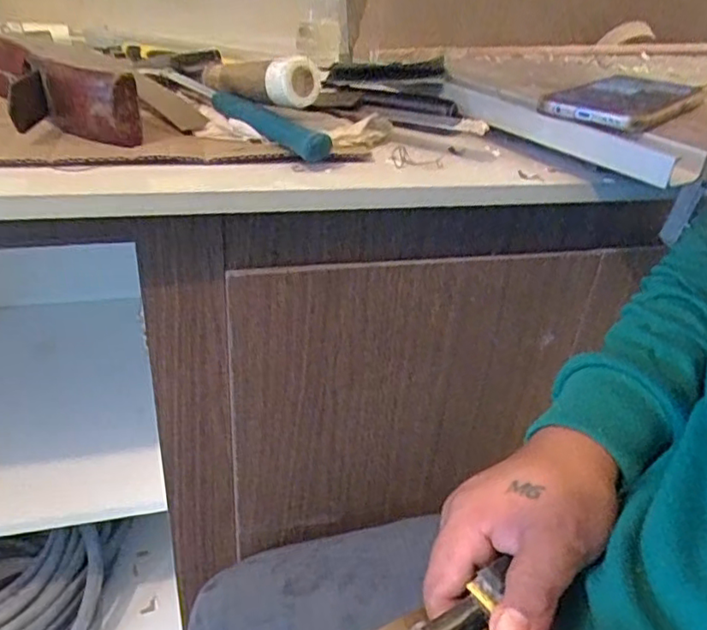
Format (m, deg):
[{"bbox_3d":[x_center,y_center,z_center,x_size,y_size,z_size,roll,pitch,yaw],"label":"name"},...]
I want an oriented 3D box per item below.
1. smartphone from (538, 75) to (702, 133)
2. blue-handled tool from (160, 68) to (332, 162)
[{"bbox_3d":[0.217,-0.169,0.477,0.079,0.016,0.165,28,38,32],"label":"smartphone"},{"bbox_3d":[-0.097,-0.165,0.479,0.028,0.018,0.220,-20,39,-35],"label":"blue-handled tool"}]

